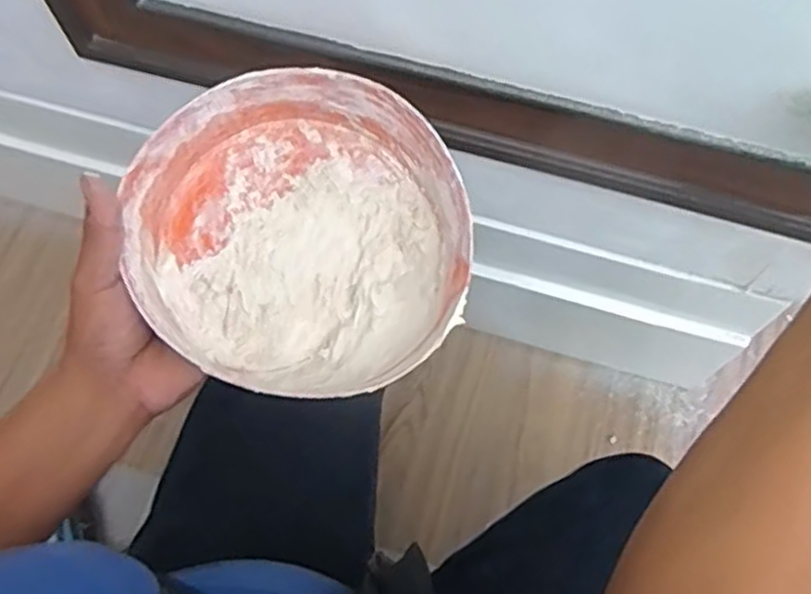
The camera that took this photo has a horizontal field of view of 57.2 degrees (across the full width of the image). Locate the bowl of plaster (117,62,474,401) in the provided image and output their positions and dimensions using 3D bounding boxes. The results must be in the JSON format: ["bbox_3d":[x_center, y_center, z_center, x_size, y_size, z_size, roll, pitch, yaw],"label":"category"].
[{"bbox_3d":[-0.067,-0.038,0.469,0.199,0.084,0.191,-1,67,2],"label":"bowl of plaster"}]

